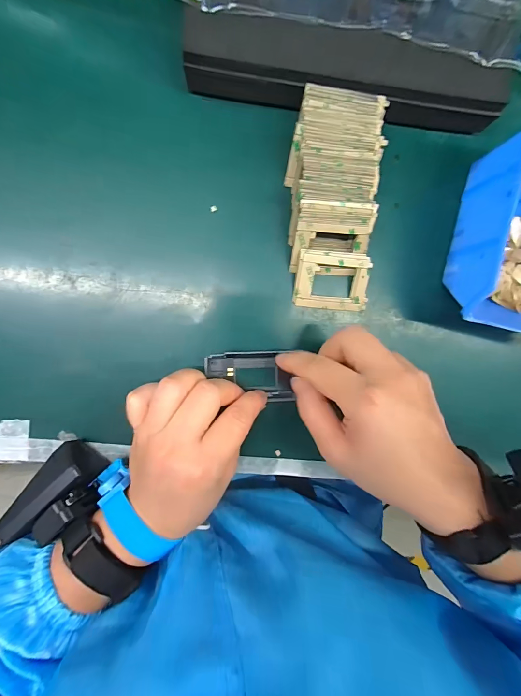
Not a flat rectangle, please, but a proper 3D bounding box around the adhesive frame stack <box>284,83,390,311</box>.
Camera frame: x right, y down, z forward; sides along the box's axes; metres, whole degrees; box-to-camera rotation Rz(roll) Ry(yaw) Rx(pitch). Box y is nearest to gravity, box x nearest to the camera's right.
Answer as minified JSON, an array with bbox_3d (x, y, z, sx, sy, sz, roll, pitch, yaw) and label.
[{"bbox_3d":[0.051,-0.099,0.237,0.062,0.027,0.142,-2,106,-6],"label":"adhesive frame stack"}]

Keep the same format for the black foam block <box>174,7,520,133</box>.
[{"bbox_3d":[0.058,-0.183,0.226,0.211,0.031,0.041,2,93,-7],"label":"black foam block"}]

